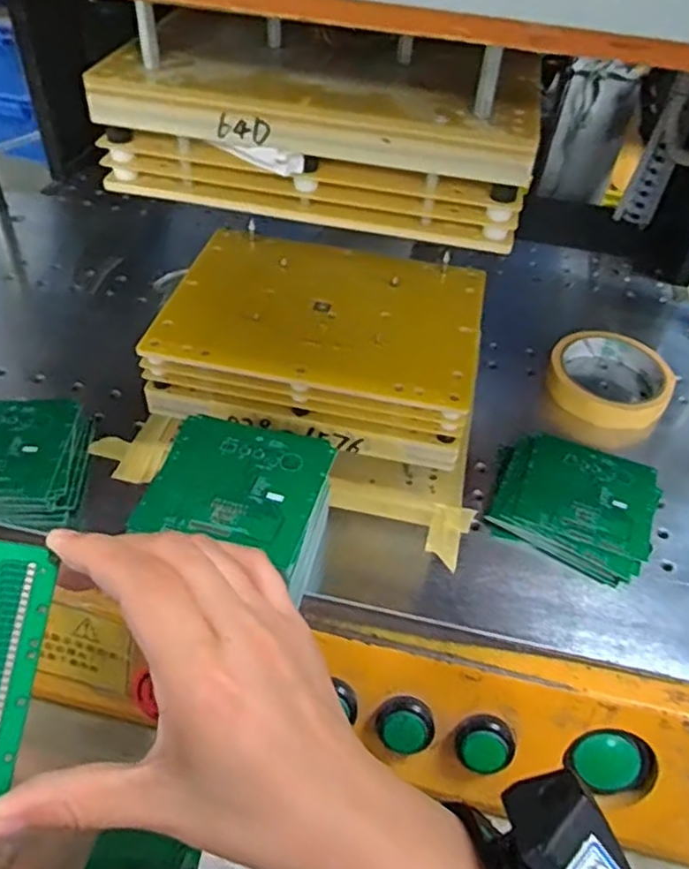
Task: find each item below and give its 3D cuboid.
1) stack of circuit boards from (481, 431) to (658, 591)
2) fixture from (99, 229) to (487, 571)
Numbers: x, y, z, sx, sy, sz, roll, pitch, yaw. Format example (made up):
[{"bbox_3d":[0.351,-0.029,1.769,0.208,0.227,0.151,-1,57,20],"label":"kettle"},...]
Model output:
[{"bbox_3d":[0.152,0.044,0.451,0.098,0.017,0.097,23,49,17],"label":"stack of circuit boards"},{"bbox_3d":[-0.019,-0.042,0.465,0.239,0.092,0.182,14,47,9],"label":"fixture"}]

